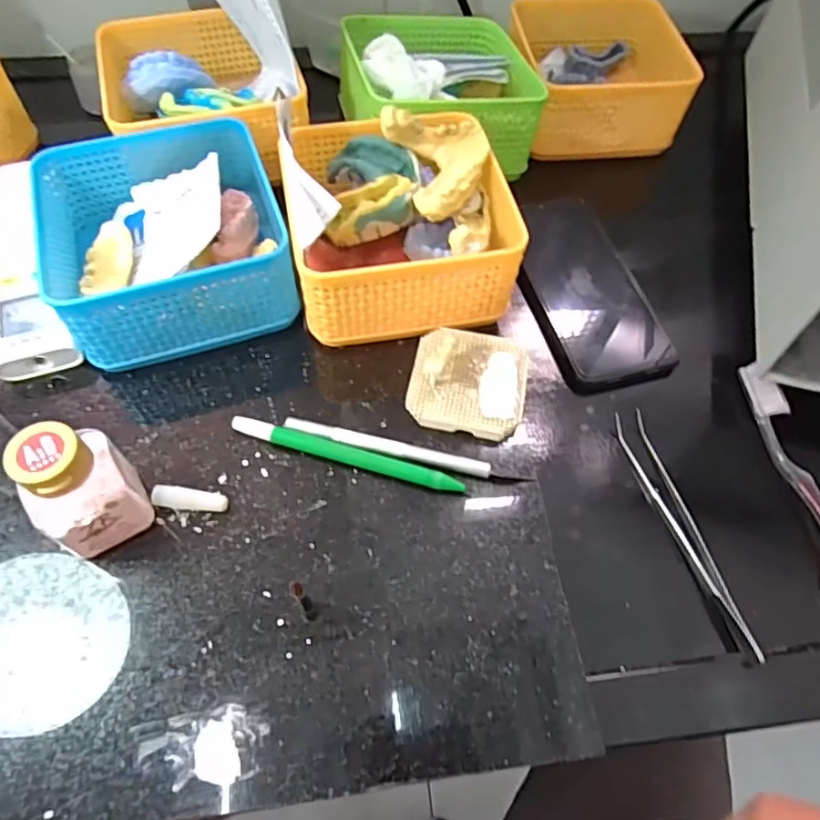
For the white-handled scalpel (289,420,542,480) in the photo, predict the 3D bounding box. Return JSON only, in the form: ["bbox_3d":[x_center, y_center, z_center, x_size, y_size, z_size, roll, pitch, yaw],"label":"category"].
[{"bbox_3d":[-0.003,0.023,0.324,0.135,0.007,0.009,13,60,5],"label":"white-handled scalpel"}]

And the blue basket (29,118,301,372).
[{"bbox_3d":[-0.145,-0.108,0.363,0.139,0.059,0.142,-17,62,-12],"label":"blue basket"}]

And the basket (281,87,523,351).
[{"bbox_3d":[-0.007,-0.122,0.363,0.132,0.083,0.135,-10,61,-8],"label":"basket"}]

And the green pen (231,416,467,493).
[{"bbox_3d":[-0.034,0.024,0.321,0.130,0.009,0.011,16,61,7],"label":"green pen"}]

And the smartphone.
[{"bbox_3d":[0.120,-0.086,0.412,0.081,0.009,0.159,-14,62,-10],"label":"smartphone"}]

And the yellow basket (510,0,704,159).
[{"bbox_3d":[0.152,-0.286,0.499,0.127,0.059,0.134,-6,60,-6],"label":"yellow basket"}]

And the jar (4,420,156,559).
[{"bbox_3d":[-0.152,0.037,0.273,0.039,0.073,0.038,-30,66,-18],"label":"jar"}]

